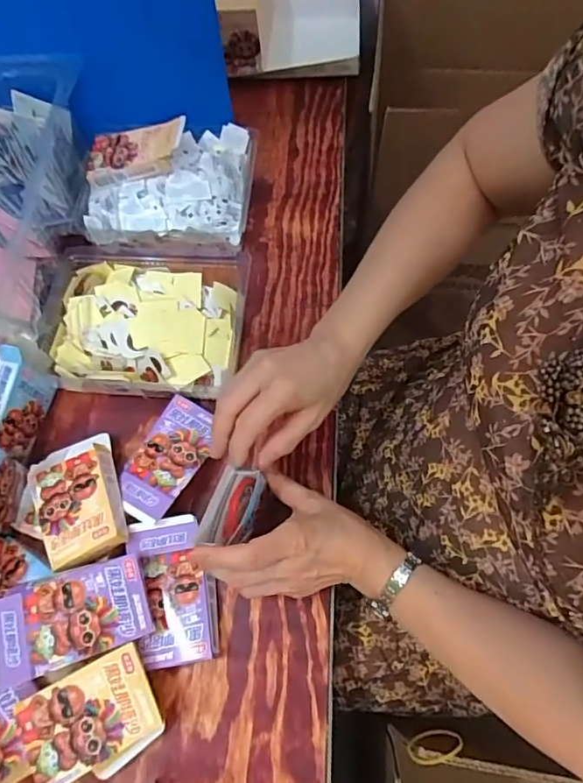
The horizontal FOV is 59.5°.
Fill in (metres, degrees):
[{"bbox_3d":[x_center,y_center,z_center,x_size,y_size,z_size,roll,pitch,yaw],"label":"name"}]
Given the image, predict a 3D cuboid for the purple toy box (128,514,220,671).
[{"bbox_3d":[-0.103,0.176,0.456,0.064,0.031,0.120,-14,68,-3],"label":"purple toy box"}]

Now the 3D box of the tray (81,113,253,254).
[{"bbox_3d":[-0.146,-0.238,0.609,0.192,0.080,0.156,1,68,3],"label":"tray"}]

